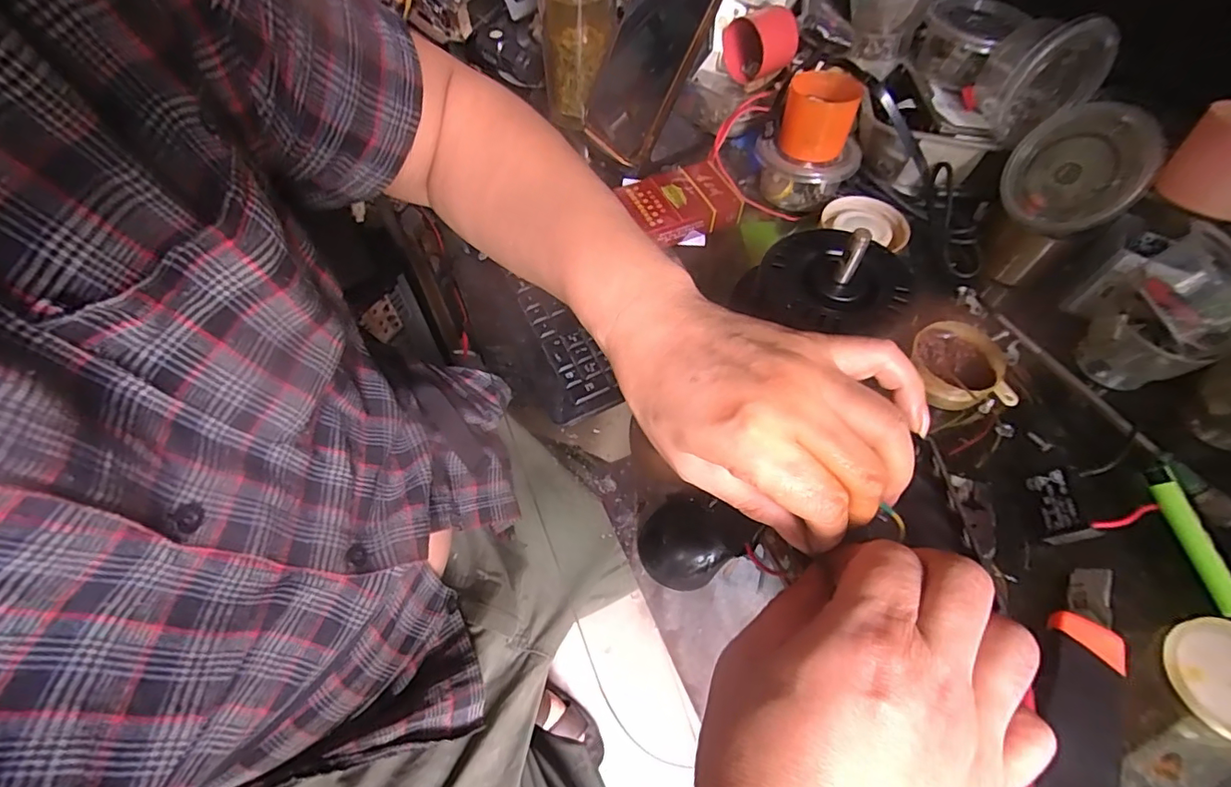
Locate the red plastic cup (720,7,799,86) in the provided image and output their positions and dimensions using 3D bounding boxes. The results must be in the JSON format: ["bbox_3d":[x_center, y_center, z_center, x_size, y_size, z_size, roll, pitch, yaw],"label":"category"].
[{"bbox_3d":[0.111,-0.269,0.413,0.033,0.046,0.050,-35,64,-19],"label":"red plastic cup"}]

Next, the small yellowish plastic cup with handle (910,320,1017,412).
[{"bbox_3d":[0.220,-0.018,0.344,0.063,0.025,0.056,-11,58,-7],"label":"small yellowish plastic cup with handle"}]

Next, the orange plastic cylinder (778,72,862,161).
[{"bbox_3d":[0.153,-0.209,0.402,0.051,0.047,0.049,20,60,12],"label":"orange plastic cylinder"}]

